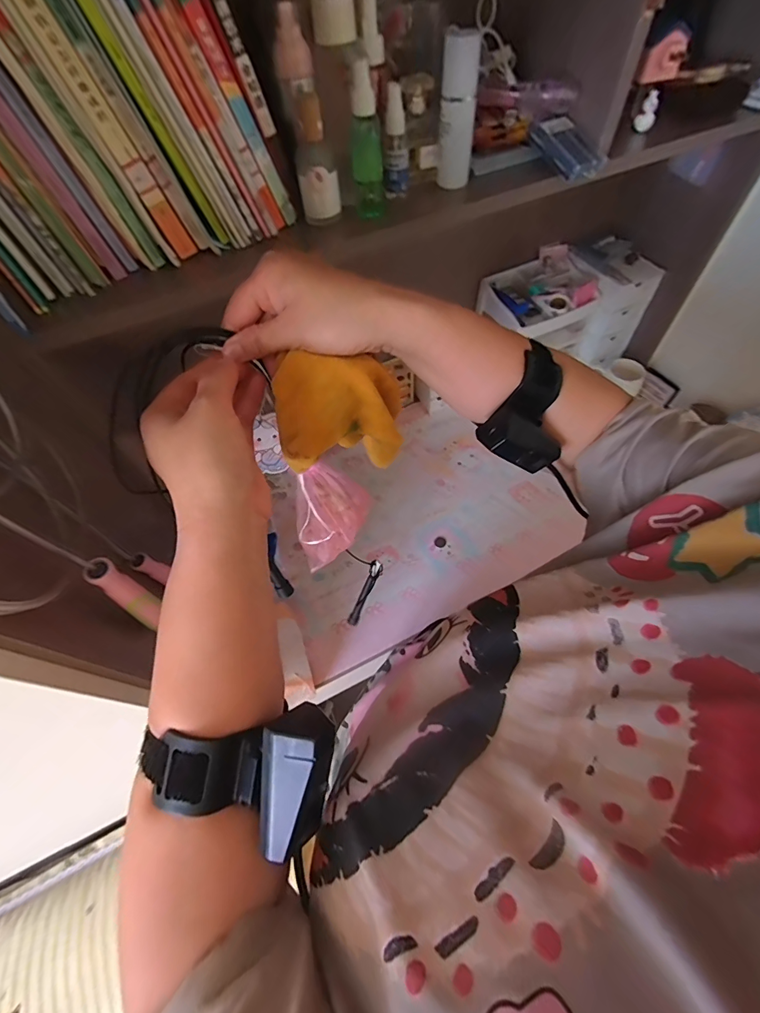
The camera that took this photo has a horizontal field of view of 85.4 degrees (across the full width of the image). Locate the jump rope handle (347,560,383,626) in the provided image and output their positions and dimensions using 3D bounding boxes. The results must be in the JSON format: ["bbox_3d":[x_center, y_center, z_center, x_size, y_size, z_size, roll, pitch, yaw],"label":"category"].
[{"bbox_3d":[-0.023,0.133,0.631,0.015,0.016,0.118,30,109,21],"label":"jump rope handle"}]

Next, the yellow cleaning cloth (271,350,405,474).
[{"bbox_3d":[-0.028,-0.072,0.318,0.106,0.082,0.023,-8,25,-33],"label":"yellow cleaning cloth"}]

